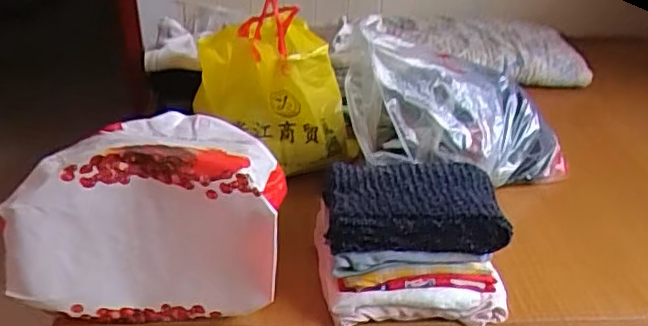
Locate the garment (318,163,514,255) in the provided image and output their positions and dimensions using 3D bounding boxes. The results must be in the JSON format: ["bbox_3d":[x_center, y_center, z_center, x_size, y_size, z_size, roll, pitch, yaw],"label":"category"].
[{"bbox_3d":[0.145,0.068,1.053,0.291,0.065,0.205,-1,27,-4],"label":"garment"}]

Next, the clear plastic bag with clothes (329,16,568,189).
[{"bbox_3d":[0.294,-0.065,1.245,0.560,0.211,0.205,16,21,-27],"label":"clear plastic bag with clothes"}]

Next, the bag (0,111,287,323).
[{"bbox_3d":[-0.272,0.081,1.021,0.388,0.269,0.296,-1,27,-5],"label":"bag"}]

